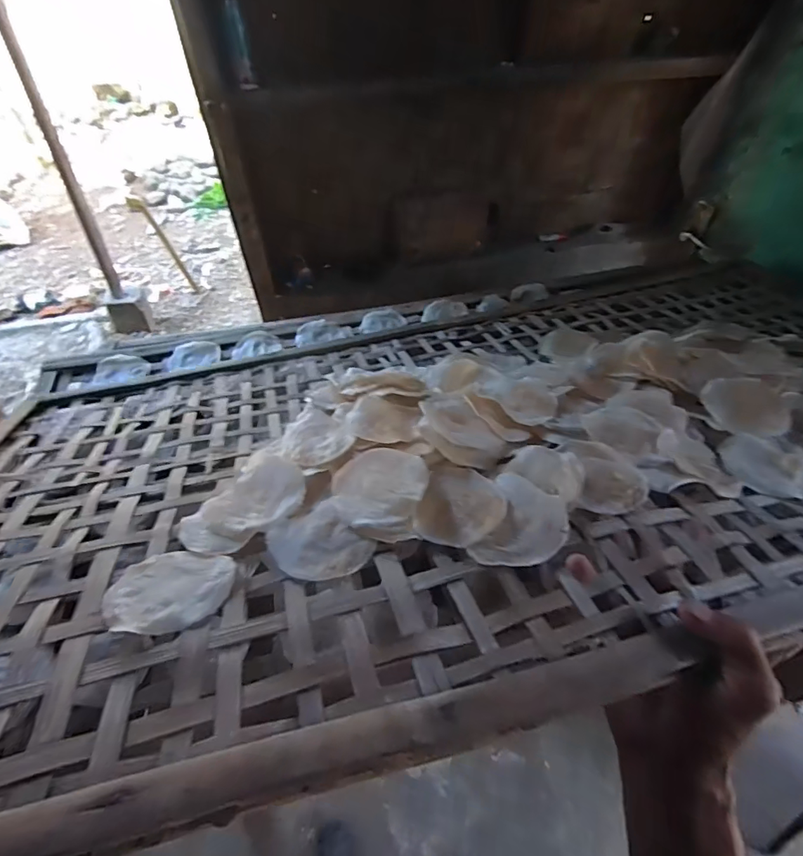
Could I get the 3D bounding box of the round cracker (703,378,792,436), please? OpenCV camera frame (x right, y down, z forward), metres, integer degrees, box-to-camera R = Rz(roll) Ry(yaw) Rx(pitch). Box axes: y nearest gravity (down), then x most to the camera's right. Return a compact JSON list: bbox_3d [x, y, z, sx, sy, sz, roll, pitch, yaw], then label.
[{"bbox_3d":[0.353,-0.023,0.488,0.081,0.018,0.075,-1,46,1],"label":"round cracker"}]

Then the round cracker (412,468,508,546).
[{"bbox_3d":[0.046,0.056,0.361,0.060,0.006,0.074,13,47,13],"label":"round cracker"}]

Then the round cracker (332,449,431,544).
[{"bbox_3d":[-0.018,0.044,0.364,0.072,0.021,0.080,9,47,10],"label":"round cracker"}]

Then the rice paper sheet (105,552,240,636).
[{"bbox_3d":[-0.151,0.105,0.310,0.075,0.005,0.064,3,28,7],"label":"rice paper sheet"}]

